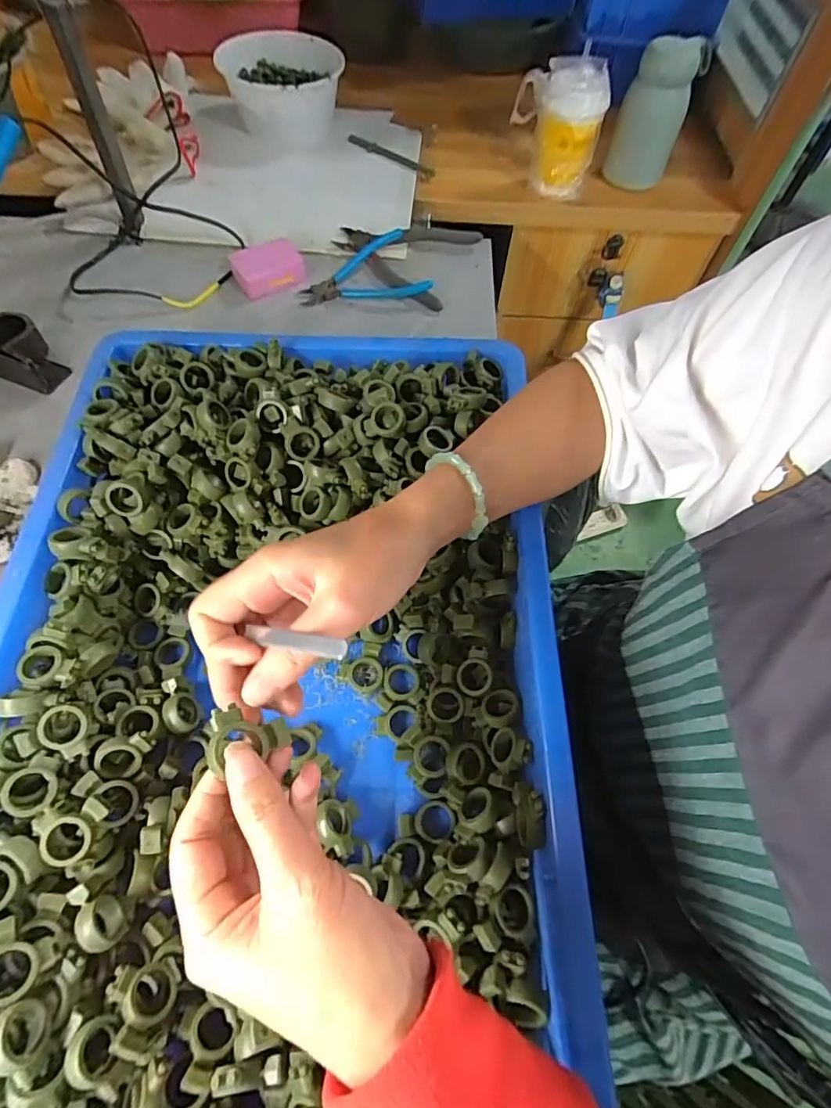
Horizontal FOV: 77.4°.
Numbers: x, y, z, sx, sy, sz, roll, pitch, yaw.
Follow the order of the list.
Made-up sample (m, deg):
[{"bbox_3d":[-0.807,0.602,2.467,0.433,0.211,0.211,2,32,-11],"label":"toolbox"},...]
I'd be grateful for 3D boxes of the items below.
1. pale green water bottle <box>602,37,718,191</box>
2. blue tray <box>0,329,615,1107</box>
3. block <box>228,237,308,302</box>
[{"bbox_3d":[0.302,-0.554,0.662,0.073,0.144,0.081,27,64,11],"label":"pale green water bottle"},{"bbox_3d":[-0.094,0.068,0.362,0.375,0.083,0.558,1,62,-2],"label":"blue tray"},{"bbox_3d":[-0.173,-0.340,0.618,0.081,0.032,0.060,-27,66,-16],"label":"block"}]

